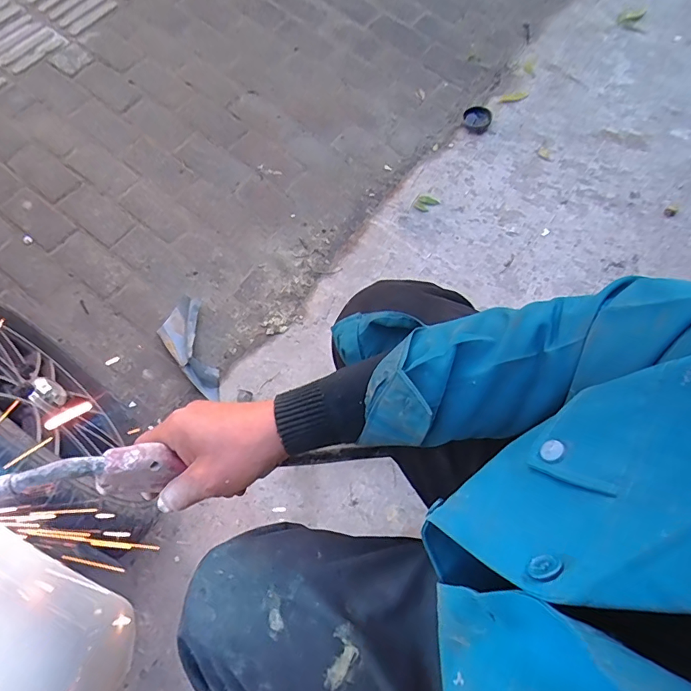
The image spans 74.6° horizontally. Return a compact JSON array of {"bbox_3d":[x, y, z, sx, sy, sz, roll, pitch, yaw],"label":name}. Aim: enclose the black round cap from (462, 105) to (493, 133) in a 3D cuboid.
[{"bbox_3d":[0.348,-0.599,1.200,0.074,0.032,0.072,1,72,-2],"label":"black round cap"}]

